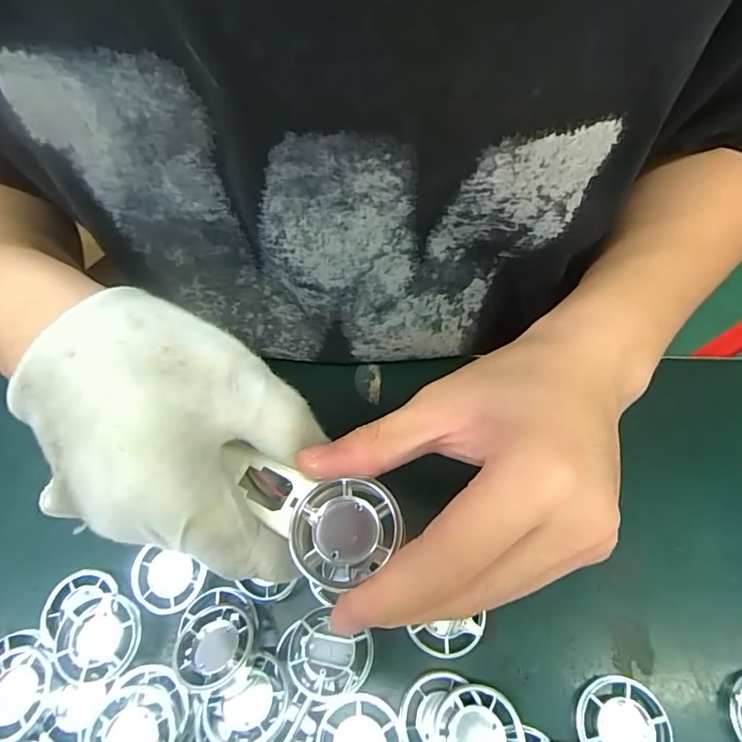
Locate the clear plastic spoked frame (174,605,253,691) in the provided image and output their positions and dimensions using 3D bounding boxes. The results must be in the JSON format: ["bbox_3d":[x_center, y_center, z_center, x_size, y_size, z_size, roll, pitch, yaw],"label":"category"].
[{"bbox_3d":[-0.072,0.127,0.237,0.034,0.006,0.035,-8,46,5],"label":"clear plastic spoked frame"}]

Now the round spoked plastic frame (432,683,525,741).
[{"bbox_3d":[0.047,0.160,0.222,0.037,0.009,0.039,-2,63,4],"label":"round spoked plastic frame"}]

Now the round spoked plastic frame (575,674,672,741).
[{"bbox_3d":[0.112,0.159,0.227,0.039,0.009,0.038,-2,63,4],"label":"round spoked plastic frame"}]

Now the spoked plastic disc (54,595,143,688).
[{"bbox_3d":[-0.130,0.128,0.245,0.039,0.008,0.037,-12,63,-1],"label":"spoked plastic disc"}]

